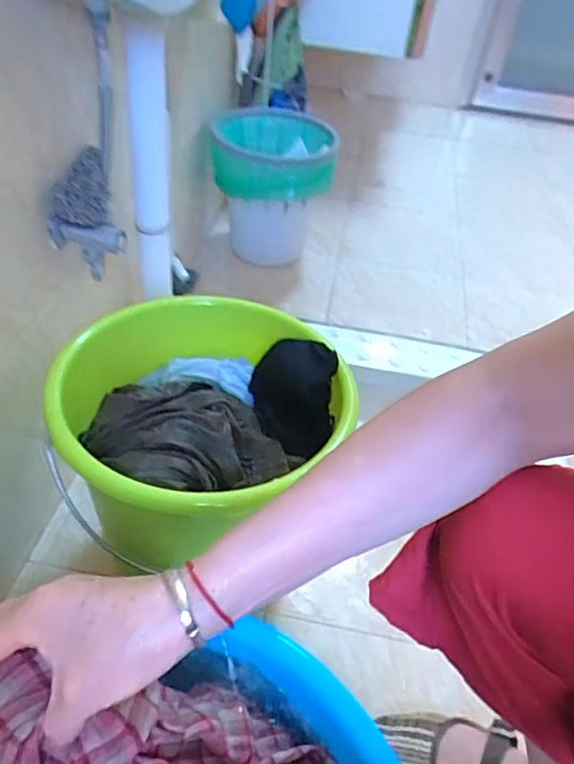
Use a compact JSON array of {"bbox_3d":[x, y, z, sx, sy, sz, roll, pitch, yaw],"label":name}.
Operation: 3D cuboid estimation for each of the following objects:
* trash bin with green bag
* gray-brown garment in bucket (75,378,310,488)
[{"bbox_3d":[-0.032,-0.411,1.291,0.248,0.294,0.284,2,42,-4],"label":"trash bin with green bag"},{"bbox_3d":[-0.095,0.054,0.570,0.172,0.069,0.134,-23,49,-28],"label":"gray-brown garment in bucket"}]

